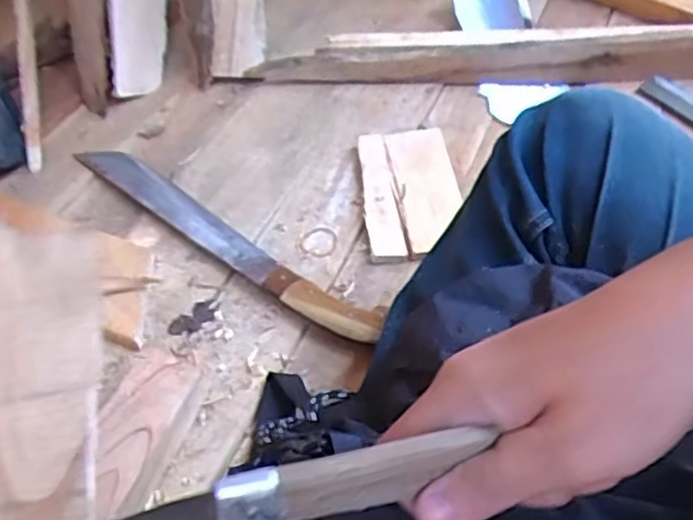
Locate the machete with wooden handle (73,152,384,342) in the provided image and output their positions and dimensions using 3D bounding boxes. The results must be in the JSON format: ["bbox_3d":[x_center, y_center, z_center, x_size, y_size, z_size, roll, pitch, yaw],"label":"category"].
[{"bbox_3d":[-0.131,-0.031,0.683,0.408,0.027,0.047,32,56,27],"label":"machete with wooden handle"}]

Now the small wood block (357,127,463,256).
[{"bbox_3d":[0.066,-0.076,0.716,0.099,0.022,0.185,-4,47,-2],"label":"small wood block"}]

